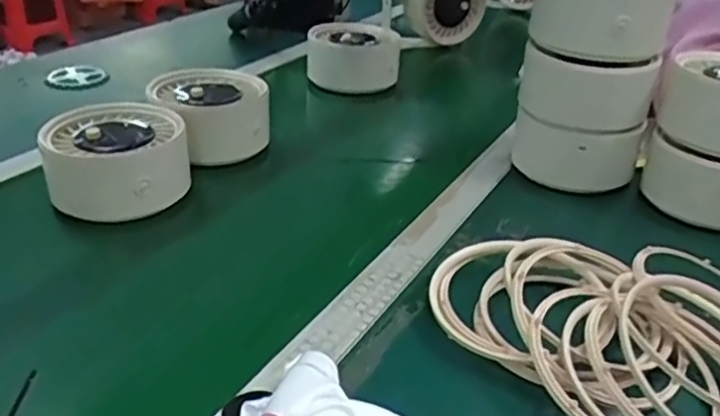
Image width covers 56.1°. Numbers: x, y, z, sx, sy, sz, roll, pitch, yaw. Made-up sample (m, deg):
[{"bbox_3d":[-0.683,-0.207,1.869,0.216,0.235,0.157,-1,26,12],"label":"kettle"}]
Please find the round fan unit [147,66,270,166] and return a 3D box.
[{"bbox_3d":[-0.179,-0.110,0.806,0.126,0.082,0.118,3,29,-2],"label":"round fan unit"}]

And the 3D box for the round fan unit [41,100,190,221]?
[{"bbox_3d":[-0.244,-0.047,0.691,0.130,0.082,0.123,3,29,-2],"label":"round fan unit"}]

